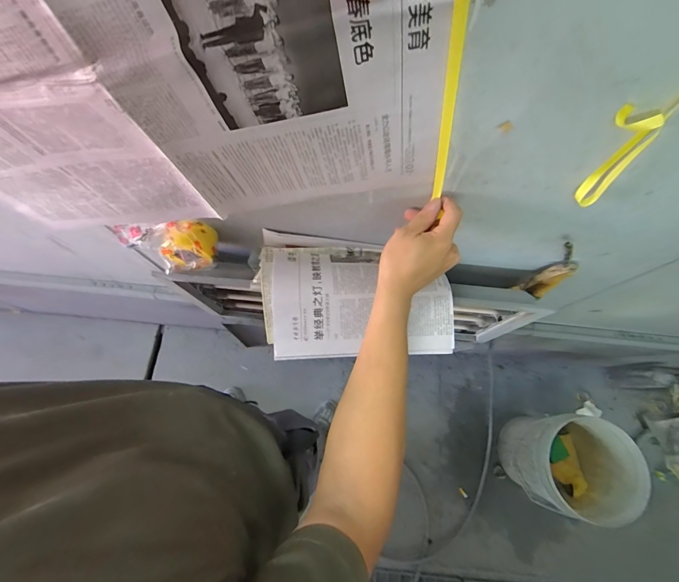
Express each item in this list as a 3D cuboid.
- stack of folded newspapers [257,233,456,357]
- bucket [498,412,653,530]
[{"bbox_3d":[0.023,0.005,0.536,0.304,0.045,0.201,3,69,-2],"label":"stack of folded newspapers"},{"bbox_3d":[0.771,0.588,1.151,0.288,0.351,0.289,1,69,-2],"label":"bucket"}]

